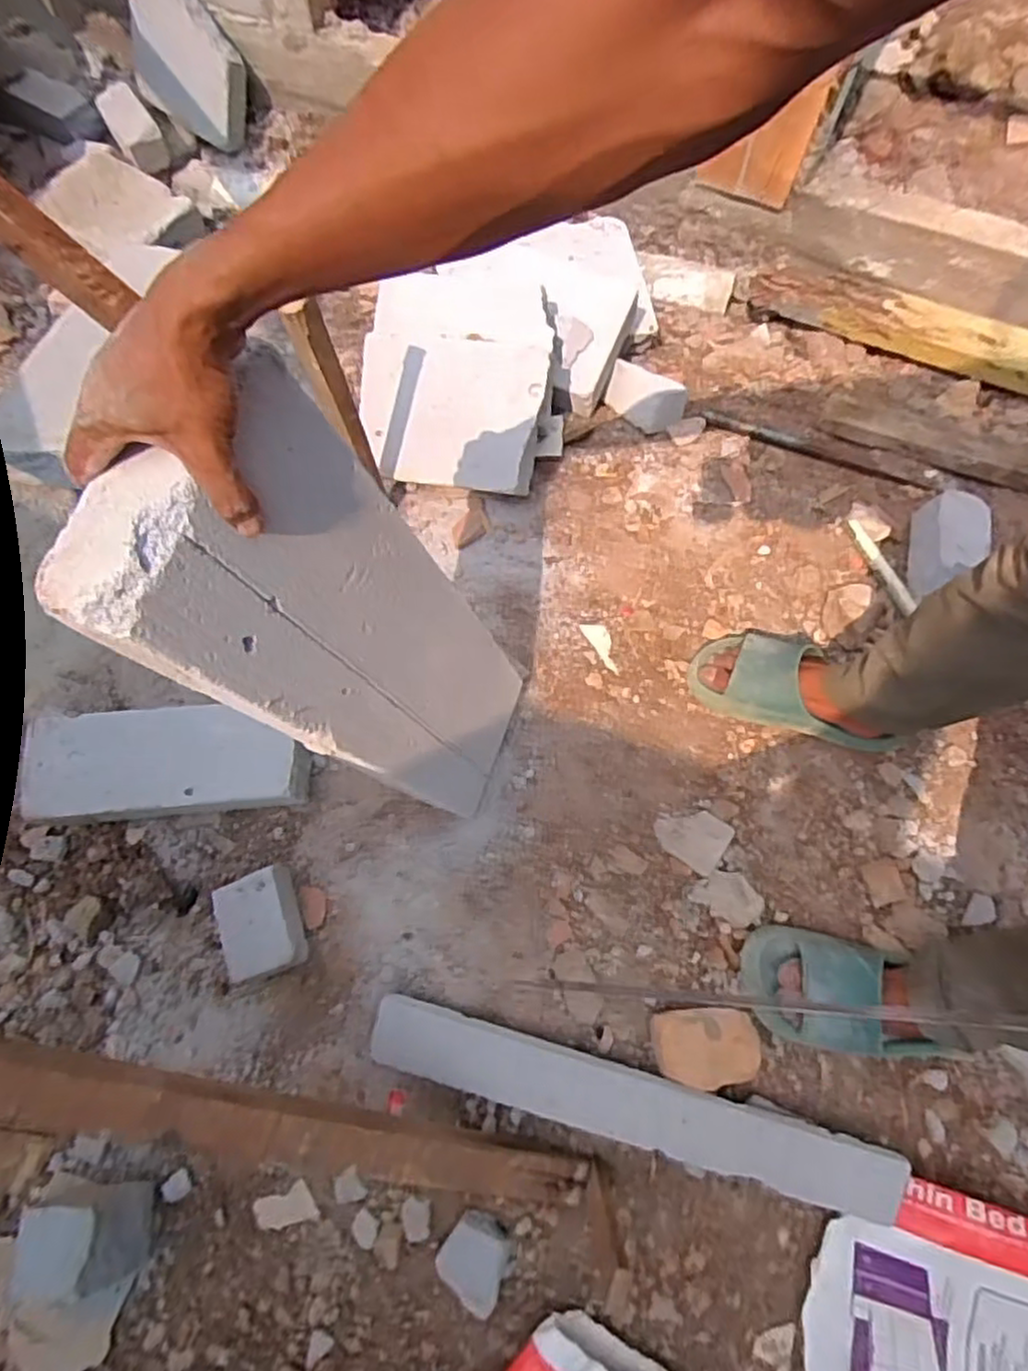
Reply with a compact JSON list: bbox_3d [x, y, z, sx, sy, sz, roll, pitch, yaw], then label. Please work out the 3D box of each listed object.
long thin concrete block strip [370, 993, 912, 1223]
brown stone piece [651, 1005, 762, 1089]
[{"bbox_3d":[0.127,0.464,0.781,0.581,0.029,0.077,14,89,5],"label":"long thin concrete block strip"},{"bbox_3d":[0.221,0.415,0.817,0.120,0.032,0.078,-2,71,-1],"label":"brown stone piece"}]

